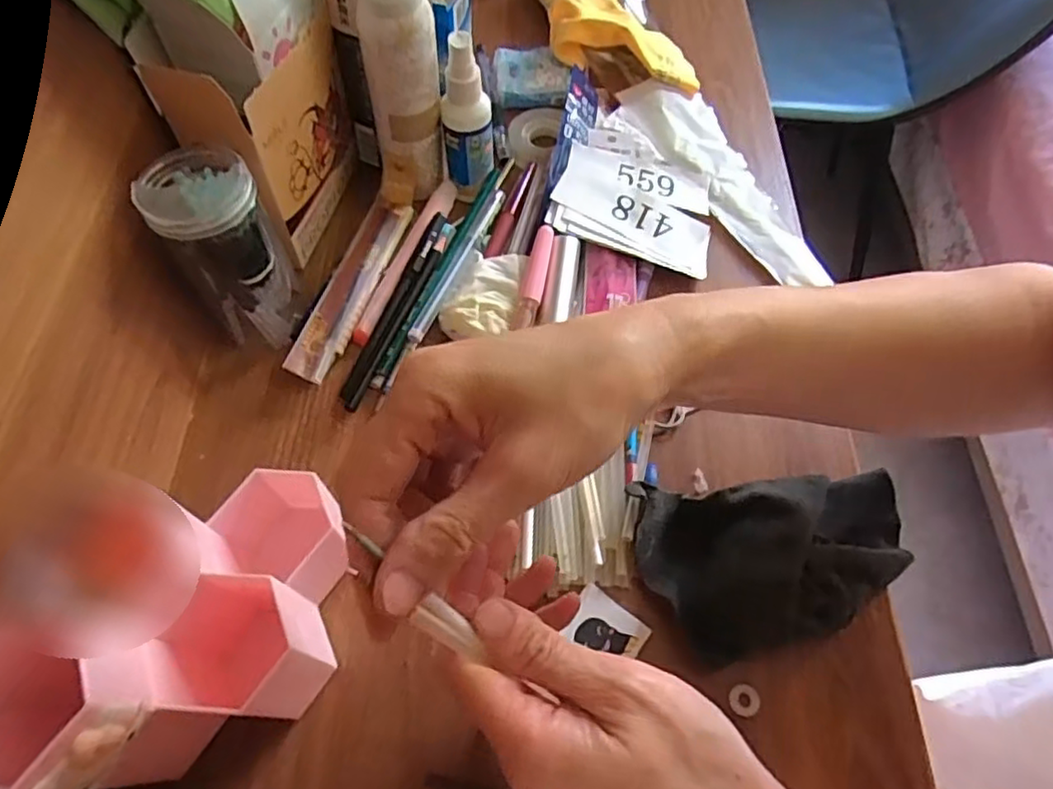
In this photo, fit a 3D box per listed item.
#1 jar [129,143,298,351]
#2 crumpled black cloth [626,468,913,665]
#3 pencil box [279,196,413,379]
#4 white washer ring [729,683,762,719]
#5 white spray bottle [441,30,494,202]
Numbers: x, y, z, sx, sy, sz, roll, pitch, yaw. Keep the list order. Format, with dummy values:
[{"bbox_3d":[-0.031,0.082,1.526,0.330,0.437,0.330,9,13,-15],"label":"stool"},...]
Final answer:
[{"bbox_3d":[-0.170,-0.085,0.371,0.044,0.104,0.052,15,63,8],"label":"jar"},{"bbox_3d":[0.135,0.085,0.339,0.146,0.026,0.088,-5,62,-3],"label":"crumpled black cloth"},{"bbox_3d":[-0.114,-0.072,0.422,0.026,0.012,0.141,17,63,9],"label":"pencil box"},{"bbox_3d":[0.108,0.151,0.320,0.014,0.004,0.015,0,62,0],"label":"white washer ring"},{"bbox_3d":[-0.039,-0.181,0.430,0.032,0.103,0.027,-15,63,-8],"label":"white spray bottle"}]

